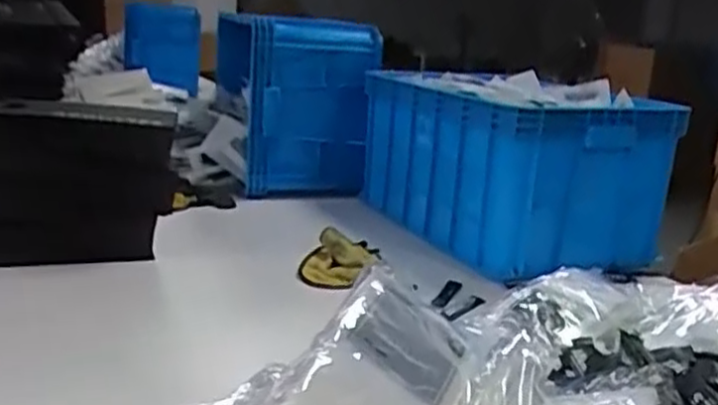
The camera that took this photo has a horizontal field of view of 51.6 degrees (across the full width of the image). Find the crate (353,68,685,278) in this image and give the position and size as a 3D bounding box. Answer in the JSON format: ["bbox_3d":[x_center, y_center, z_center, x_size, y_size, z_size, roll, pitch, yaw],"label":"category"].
[{"bbox_3d":[0.303,-0.087,1.567,0.407,0.293,0.581,-1,15,-20],"label":"crate"}]

